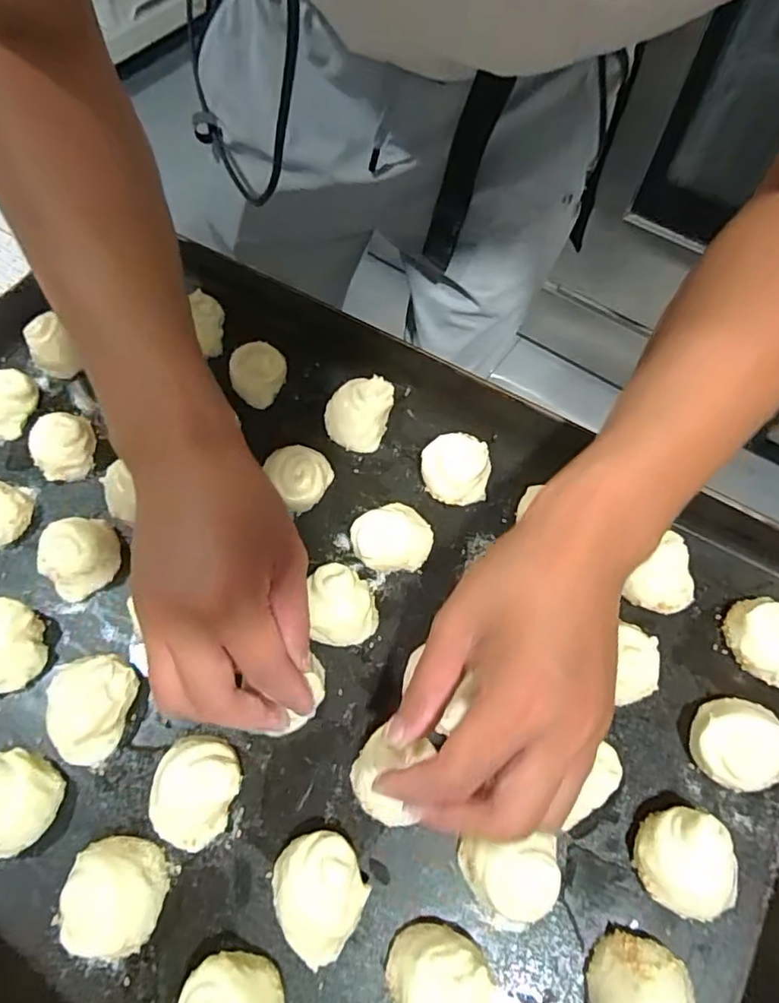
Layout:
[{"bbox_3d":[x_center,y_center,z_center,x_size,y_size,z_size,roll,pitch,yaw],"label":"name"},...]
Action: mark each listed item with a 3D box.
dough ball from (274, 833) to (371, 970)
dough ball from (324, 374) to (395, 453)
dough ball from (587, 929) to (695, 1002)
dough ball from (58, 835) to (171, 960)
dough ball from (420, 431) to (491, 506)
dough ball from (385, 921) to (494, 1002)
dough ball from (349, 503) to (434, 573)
[{"bbox_3d":[-0.032,0.181,0.266,0.040,0.028,0.048,-29,67,-13],"label":"dough ball"},{"bbox_3d":[-0.022,-0.061,0.390,0.042,0.024,0.047,21,65,11],"label":"dough ball"},{"bbox_3d":[0.108,0.217,0.249,0.038,0.026,0.046,17,65,9],"label":"dough ball"},{"bbox_3d":[-0.127,0.181,0.265,0.040,0.021,0.044,0,63,0],"label":"dough ball"},{"bbox_3d":[0.042,-0.021,0.371,0.042,0.017,0.043,0,63,0],"label":"dough ball"},{"bbox_3d":[0.021,0.213,0.250,0.042,0.029,0.047,-12,64,-5],"label":"dough ball"},{"bbox_3d":[0.002,0.023,0.347,0.046,0.017,0.038,-26,66,-12],"label":"dough ball"}]

